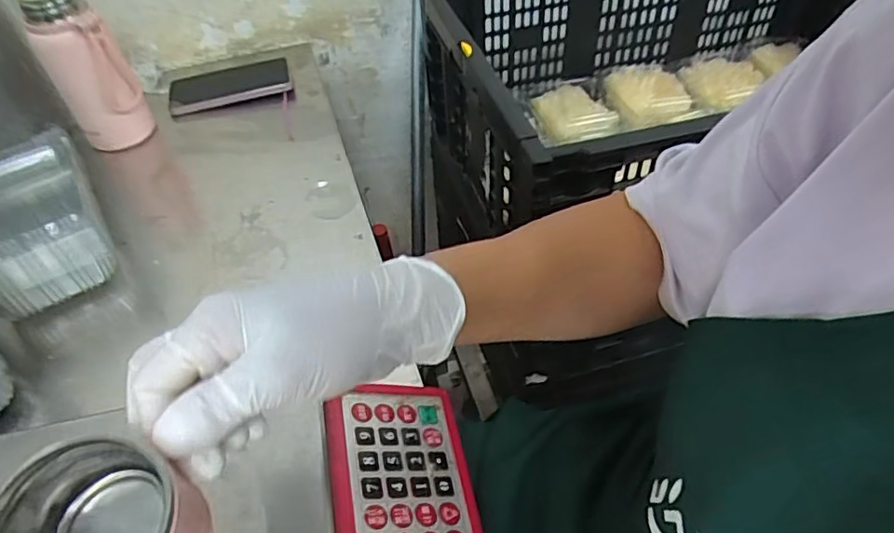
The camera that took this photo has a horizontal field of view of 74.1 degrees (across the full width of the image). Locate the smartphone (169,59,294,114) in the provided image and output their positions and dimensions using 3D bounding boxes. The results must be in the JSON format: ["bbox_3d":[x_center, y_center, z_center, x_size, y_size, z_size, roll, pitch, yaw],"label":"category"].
[{"bbox_3d":[-0.295,-0.247,0.803,0.159,0.012,0.069,-14,62,-5],"label":"smartphone"}]

